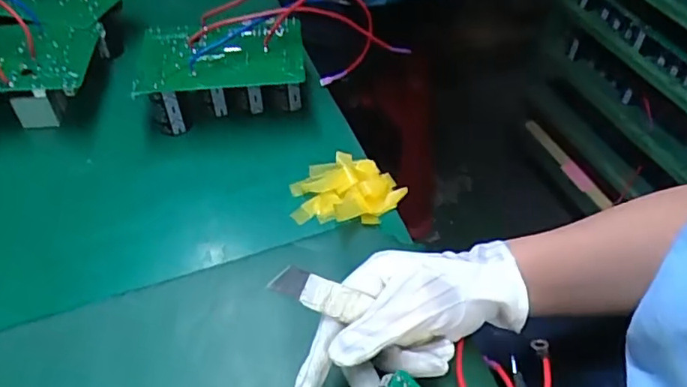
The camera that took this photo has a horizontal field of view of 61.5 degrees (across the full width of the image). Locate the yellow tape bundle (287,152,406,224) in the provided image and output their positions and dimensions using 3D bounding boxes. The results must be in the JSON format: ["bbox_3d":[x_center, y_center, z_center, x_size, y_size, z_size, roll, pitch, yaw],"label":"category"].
[{"bbox_3d":[0.004,-0.004,0.497,0.094,0.022,0.076,1,48,0],"label":"yellow tape bundle"}]

